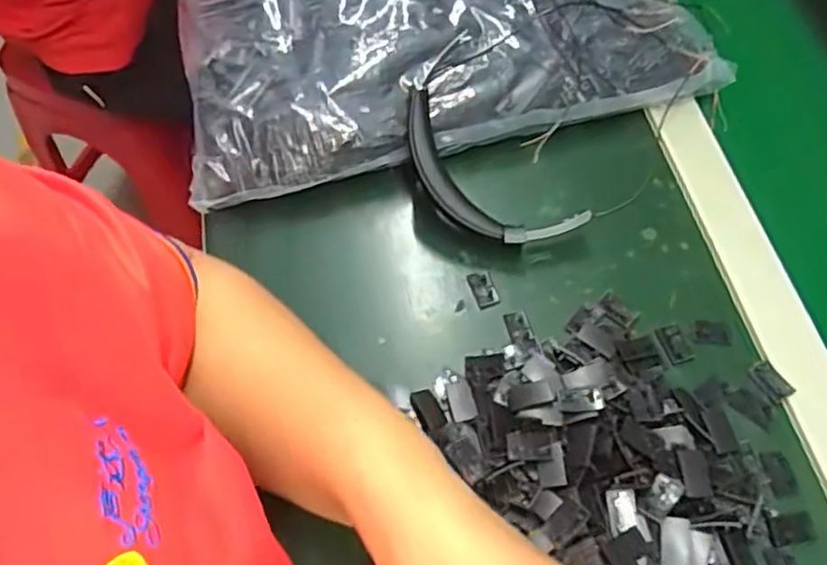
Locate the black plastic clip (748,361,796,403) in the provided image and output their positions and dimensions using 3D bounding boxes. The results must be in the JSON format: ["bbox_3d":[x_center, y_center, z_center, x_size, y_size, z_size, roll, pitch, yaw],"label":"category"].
[{"bbox_3d":[0.222,0.060,0.419,0.018,0.004,0.025,-28,64,-15],"label":"black plastic clip"}]

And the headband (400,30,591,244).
[{"bbox_3d":[0.045,-0.083,0.459,0.075,0.030,0.151,-37,86,-19],"label":"headband"}]

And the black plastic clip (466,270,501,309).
[{"bbox_3d":[0.048,0.004,0.455,0.017,0.004,0.027,-18,62,-10],"label":"black plastic clip"}]

